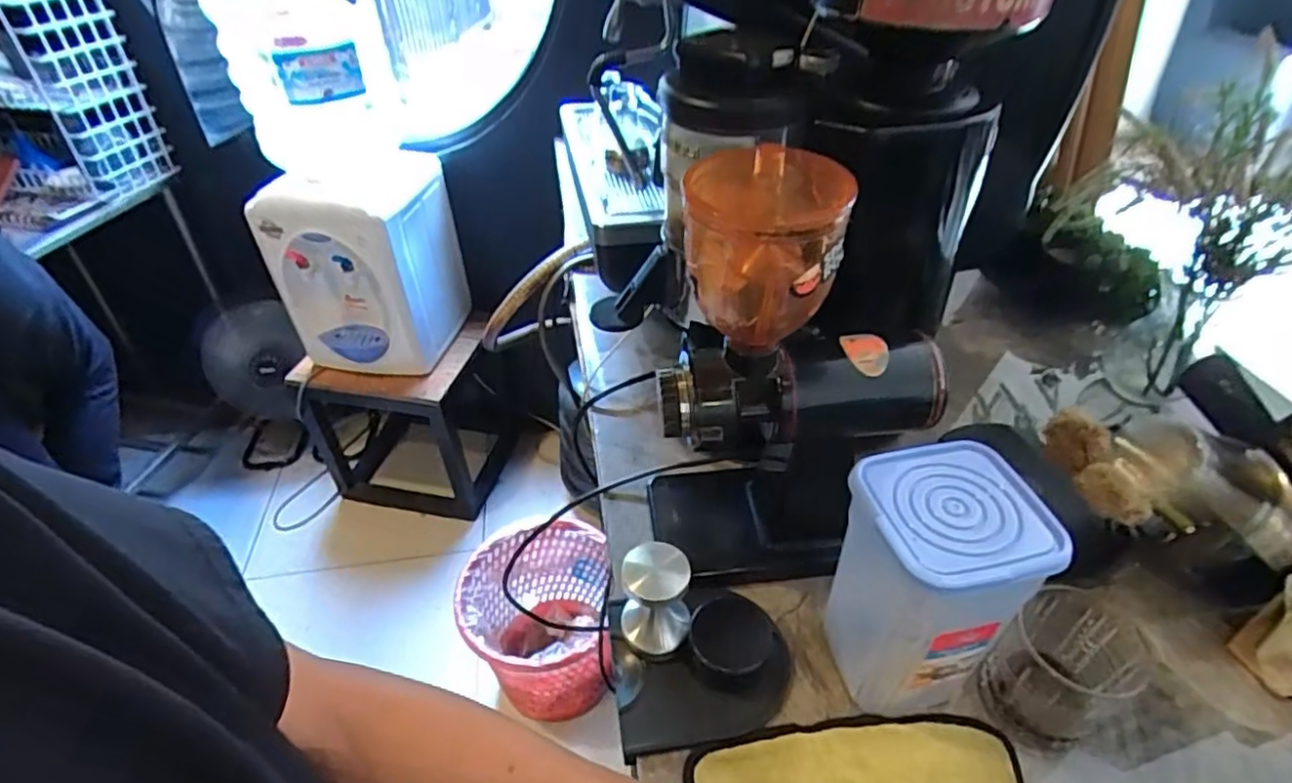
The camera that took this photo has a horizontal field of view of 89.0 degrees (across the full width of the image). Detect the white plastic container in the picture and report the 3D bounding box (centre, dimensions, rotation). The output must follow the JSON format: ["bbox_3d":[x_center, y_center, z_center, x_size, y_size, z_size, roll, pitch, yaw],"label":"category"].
[{"bbox_3d":[0.192,0.143,0.462,0.108,0.188,0.114,-9,42,-9],"label":"white plastic container"}]

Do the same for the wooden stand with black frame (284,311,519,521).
[{"bbox_3d":[-0.627,0.038,1.839,0.454,0.509,0.432,6,41,8],"label":"wooden stand with black frame"}]

